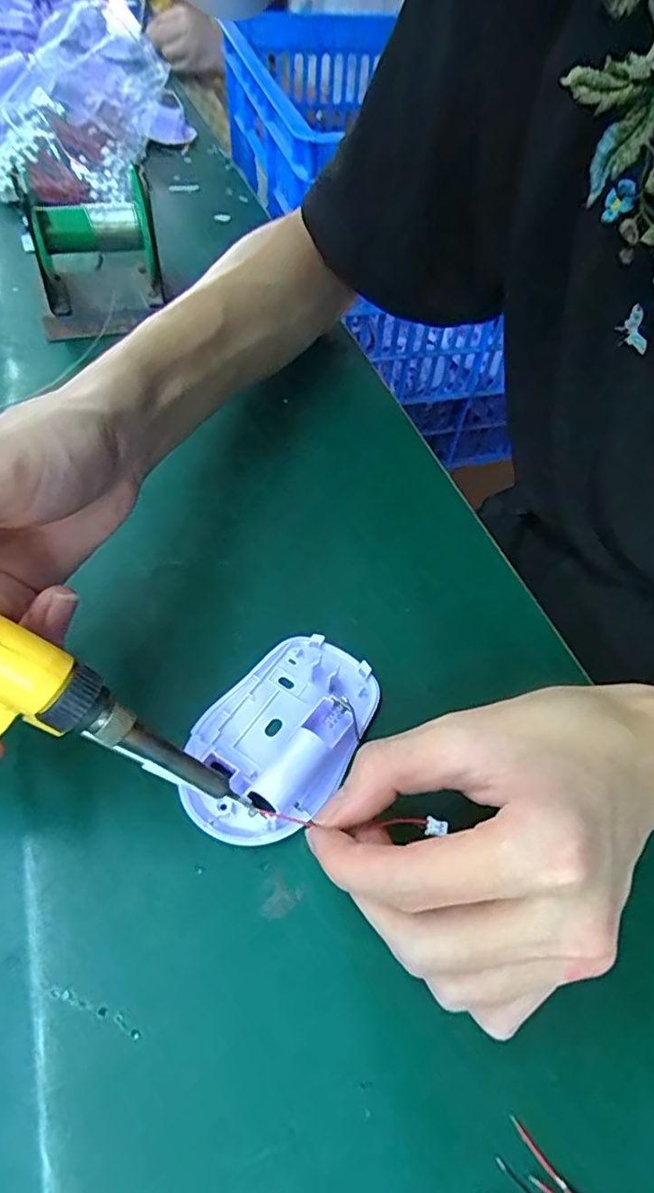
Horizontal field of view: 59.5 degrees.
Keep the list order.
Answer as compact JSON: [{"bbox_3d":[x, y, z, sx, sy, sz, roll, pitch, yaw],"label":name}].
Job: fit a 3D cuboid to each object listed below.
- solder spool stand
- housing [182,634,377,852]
[{"bbox_3d":[-0.159,-0.235,0.394,0.088,0.083,0.070,-10,54,-11],"label":"solder spool stand"},{"bbox_3d":[-0.019,0.055,0.240,0.059,0.016,0.094,30,56,16],"label":"housing"}]

